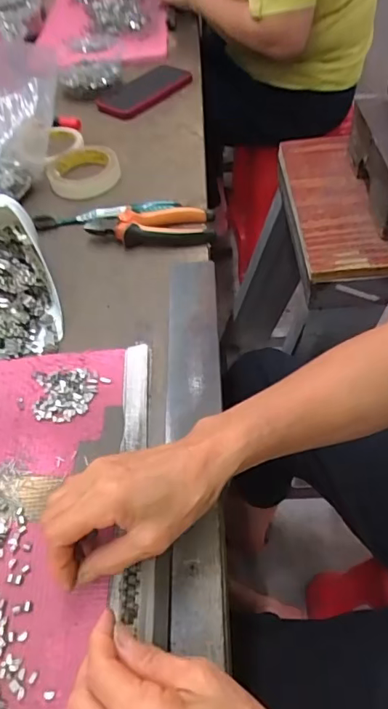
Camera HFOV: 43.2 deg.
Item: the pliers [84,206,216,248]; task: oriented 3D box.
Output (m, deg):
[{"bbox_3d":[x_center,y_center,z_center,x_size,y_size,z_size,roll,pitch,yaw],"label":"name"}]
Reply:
[{"bbox_3d":[-0.050,-0.152,0.585,0.147,0.025,0.056,-2,51,6],"label":"pliers"}]

